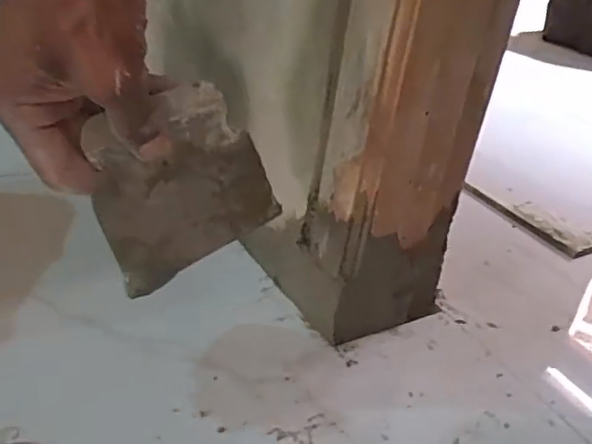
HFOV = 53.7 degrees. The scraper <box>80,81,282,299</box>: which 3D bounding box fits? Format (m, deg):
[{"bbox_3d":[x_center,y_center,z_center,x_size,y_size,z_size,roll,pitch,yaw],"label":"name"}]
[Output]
[{"bbox_3d":[-0.067,-0.025,0.346,0.110,0.096,0.004,-31,17,-32],"label":"scraper"}]

